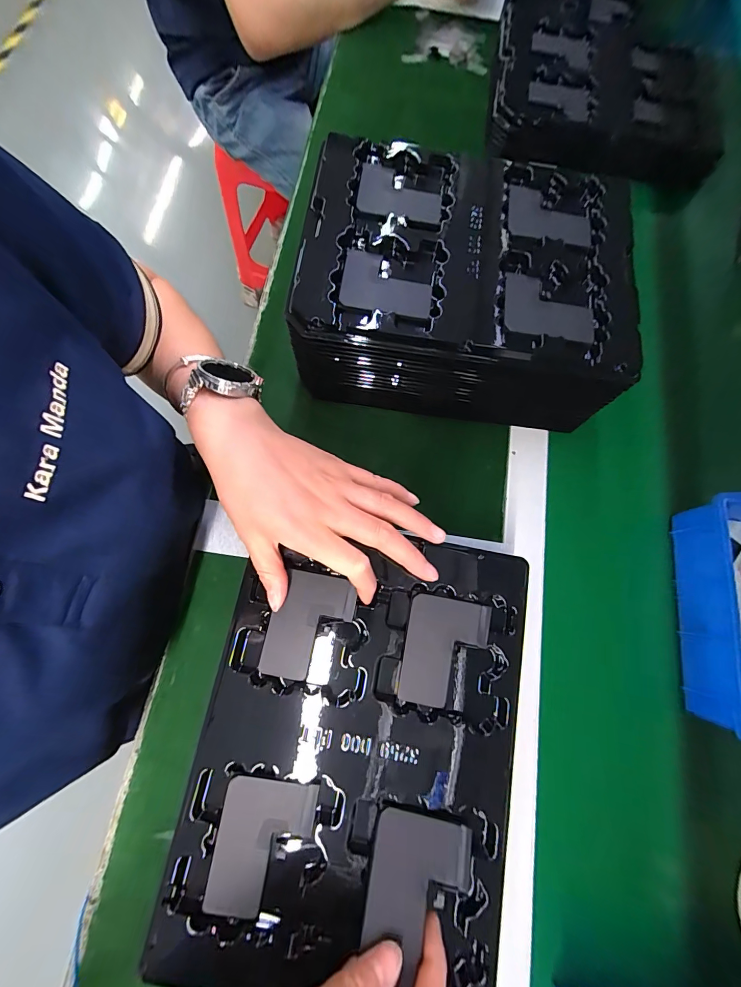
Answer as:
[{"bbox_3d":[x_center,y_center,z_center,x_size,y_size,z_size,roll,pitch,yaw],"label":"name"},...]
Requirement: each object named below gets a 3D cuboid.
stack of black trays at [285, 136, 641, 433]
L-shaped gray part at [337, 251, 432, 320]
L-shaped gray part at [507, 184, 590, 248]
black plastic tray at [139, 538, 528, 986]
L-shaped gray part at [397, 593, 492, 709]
[{"bbox_3d":[0.084,-0.191,0.376,0.289,0.116,0.230,8,75,1],"label":"stack of black trays"},{"bbox_3d":[0.014,-0.176,0.318,0.075,0.006,0.059,7,75,1],"label":"L-shaped gray part"},{"bbox_3d":[0.164,-0.259,0.350,0.078,0.012,0.065,10,75,2],"label":"L-shaped gray part"},{"bbox_3d":[-0.008,0.171,0.260,0.209,0.023,0.280,11,75,2],"label":"black plastic tray"},{"bbox_3d":[0.055,0.117,0.281,0.059,0.007,0.075,11,75,2],"label":"L-shaped gray part"}]

